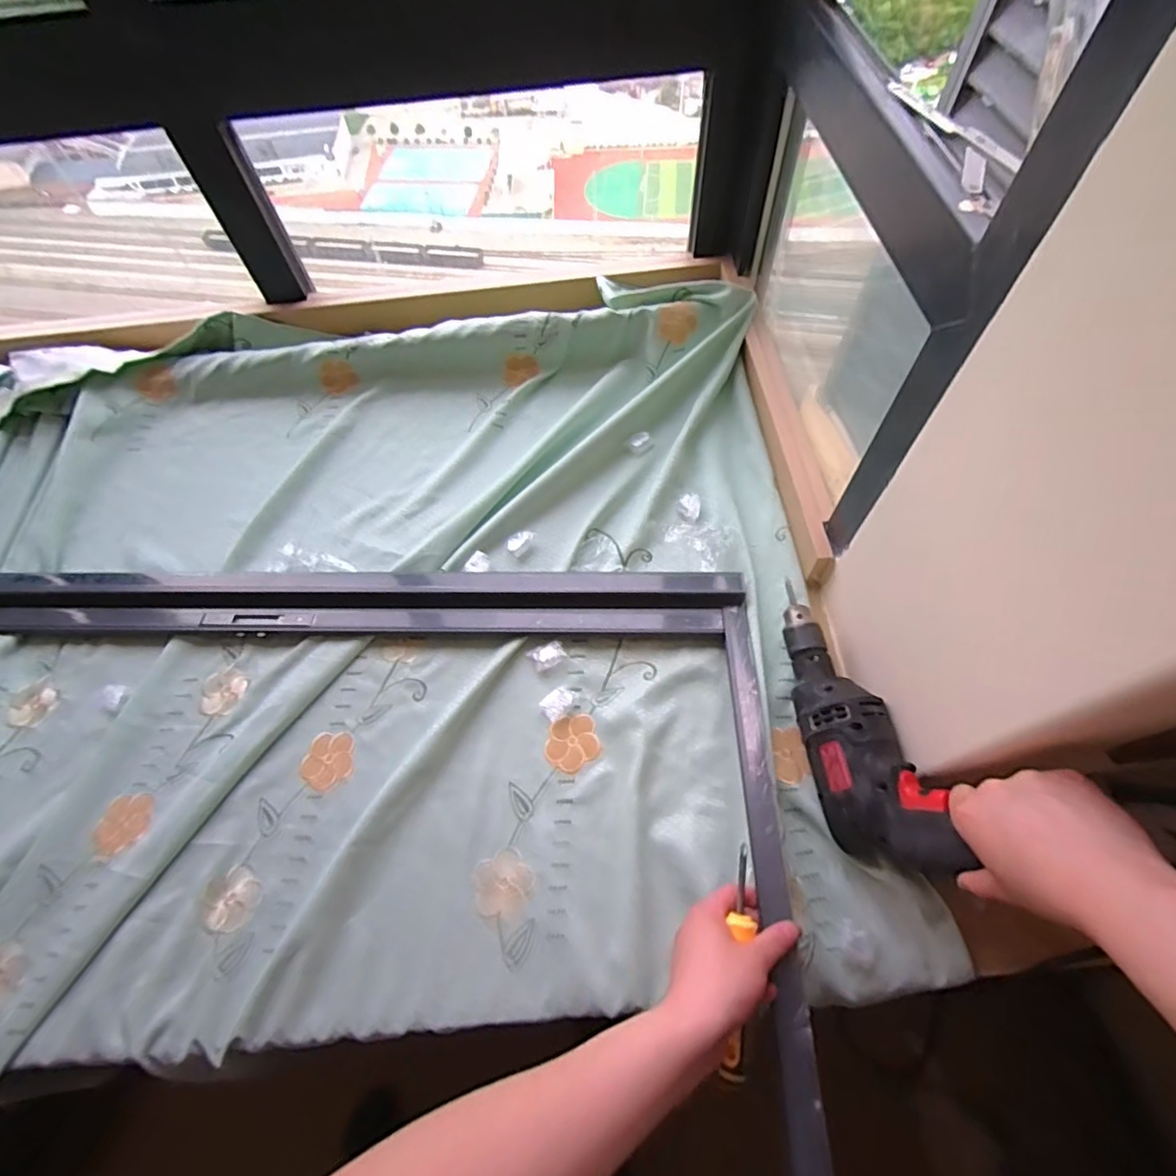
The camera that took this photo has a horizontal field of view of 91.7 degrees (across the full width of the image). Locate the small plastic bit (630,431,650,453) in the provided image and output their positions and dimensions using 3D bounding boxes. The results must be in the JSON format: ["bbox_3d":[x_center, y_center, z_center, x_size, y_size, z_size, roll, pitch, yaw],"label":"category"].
[{"bbox_3d":[0.072,-0.207,0.806,0.019,0.008,0.036,40,71,21],"label":"small plastic bit"}]

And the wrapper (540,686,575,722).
[{"bbox_3d":[-0.034,0.129,0.644,0.038,0.010,0.029,-41,68,-17],"label":"wrapper"}]

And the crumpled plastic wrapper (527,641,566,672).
[{"bbox_3d":[-0.048,0.077,0.673,0.039,0.004,0.029,-30,65,-12],"label":"crumpled plastic wrapper"}]

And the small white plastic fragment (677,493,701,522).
[{"bbox_3d":[0.135,-0.108,0.759,0.031,0.010,0.037,19,65,13],"label":"small white plastic fragment"}]

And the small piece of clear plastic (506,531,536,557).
[{"bbox_3d":[-0.089,-0.061,0.754,0.025,0.012,0.038,31,68,18],"label":"small piece of clear plastic"}]

